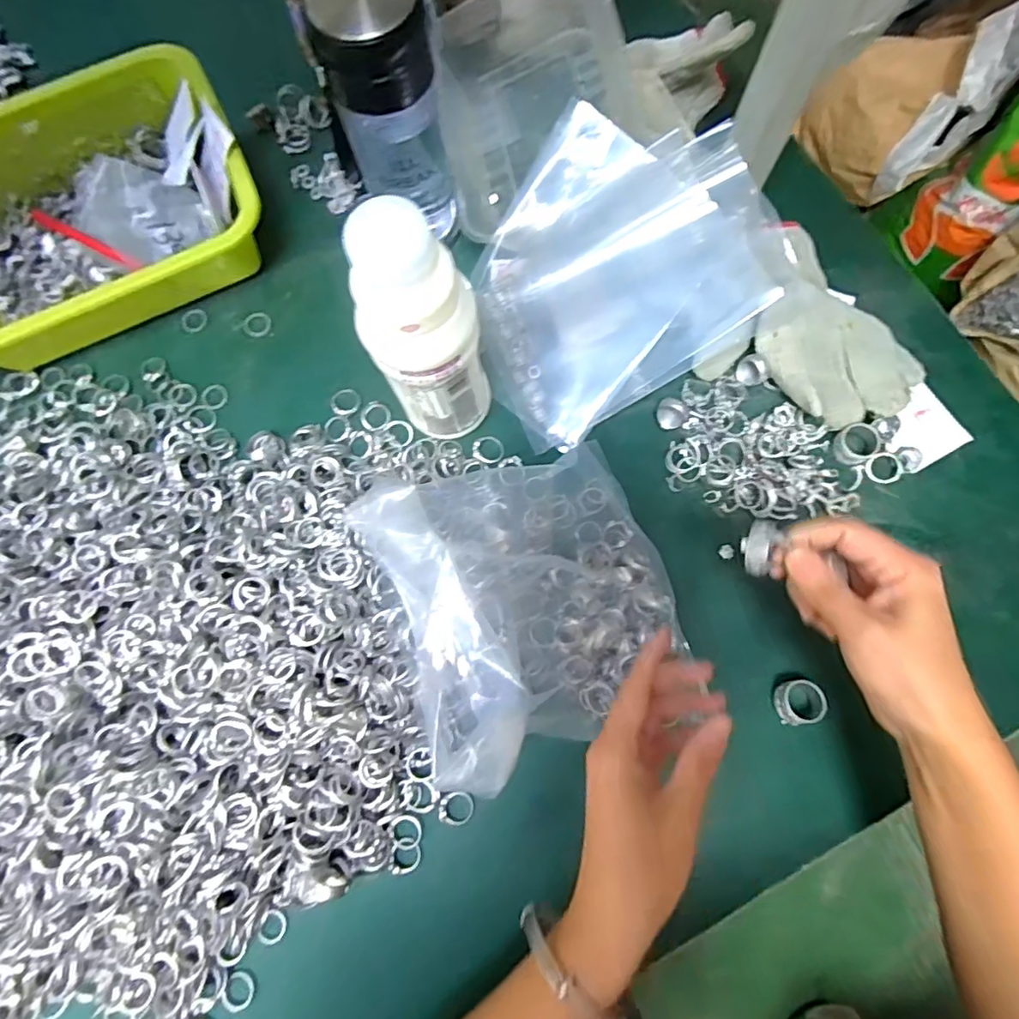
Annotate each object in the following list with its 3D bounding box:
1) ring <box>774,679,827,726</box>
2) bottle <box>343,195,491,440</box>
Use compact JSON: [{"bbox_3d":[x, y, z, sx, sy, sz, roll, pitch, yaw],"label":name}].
[{"bbox_3d":[0.195,0.129,0.372,0.029,0.015,0.029,0,79,1],"label":"ring"},{"bbox_3d":[-0.051,-0.096,0.342,0.067,0.192,0.056,1,79,1],"label":"bottle"}]

